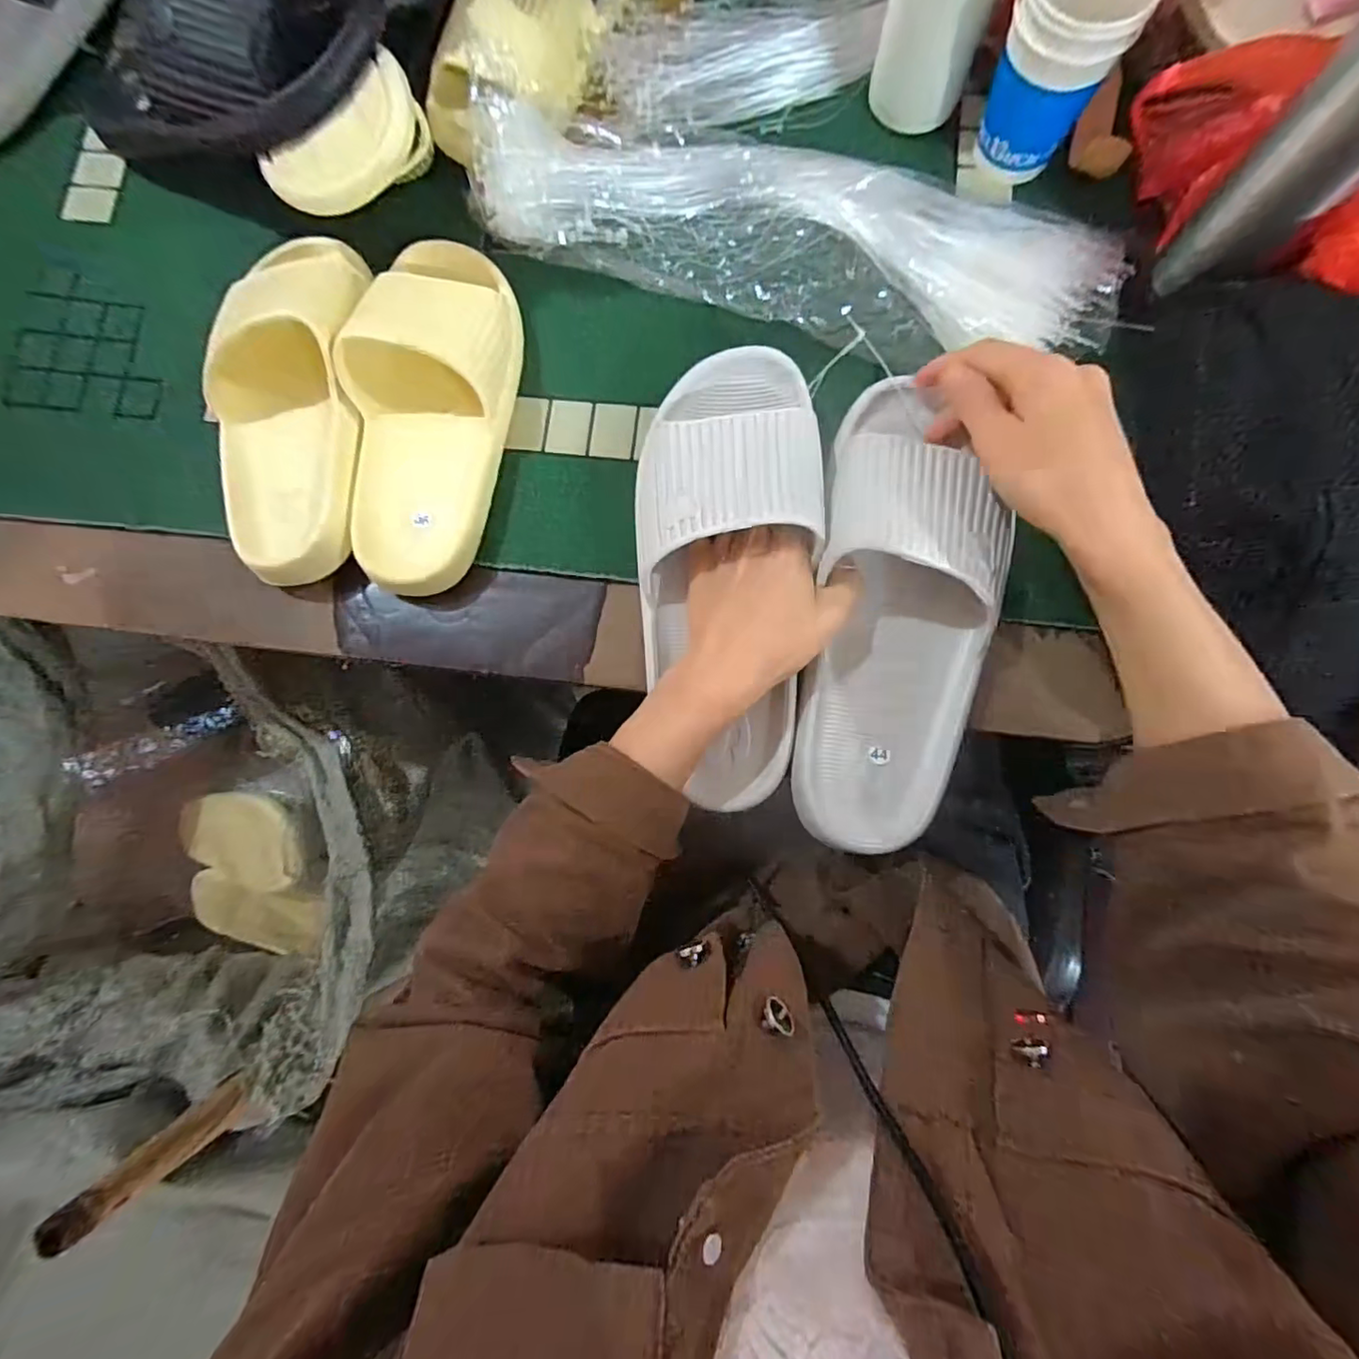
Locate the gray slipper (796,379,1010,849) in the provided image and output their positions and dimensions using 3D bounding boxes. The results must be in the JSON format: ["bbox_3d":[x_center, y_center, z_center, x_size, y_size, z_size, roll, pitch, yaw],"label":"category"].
[{"bbox_3d":[0.128,-0.041,0.348,0.102,0.081,0.272,6,93,5],"label":"gray slipper"}]

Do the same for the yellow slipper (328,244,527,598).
[{"bbox_3d":[-0.162,-0.178,0.380,0.097,0.058,0.245,7,82,5],"label":"yellow slipper"}]

